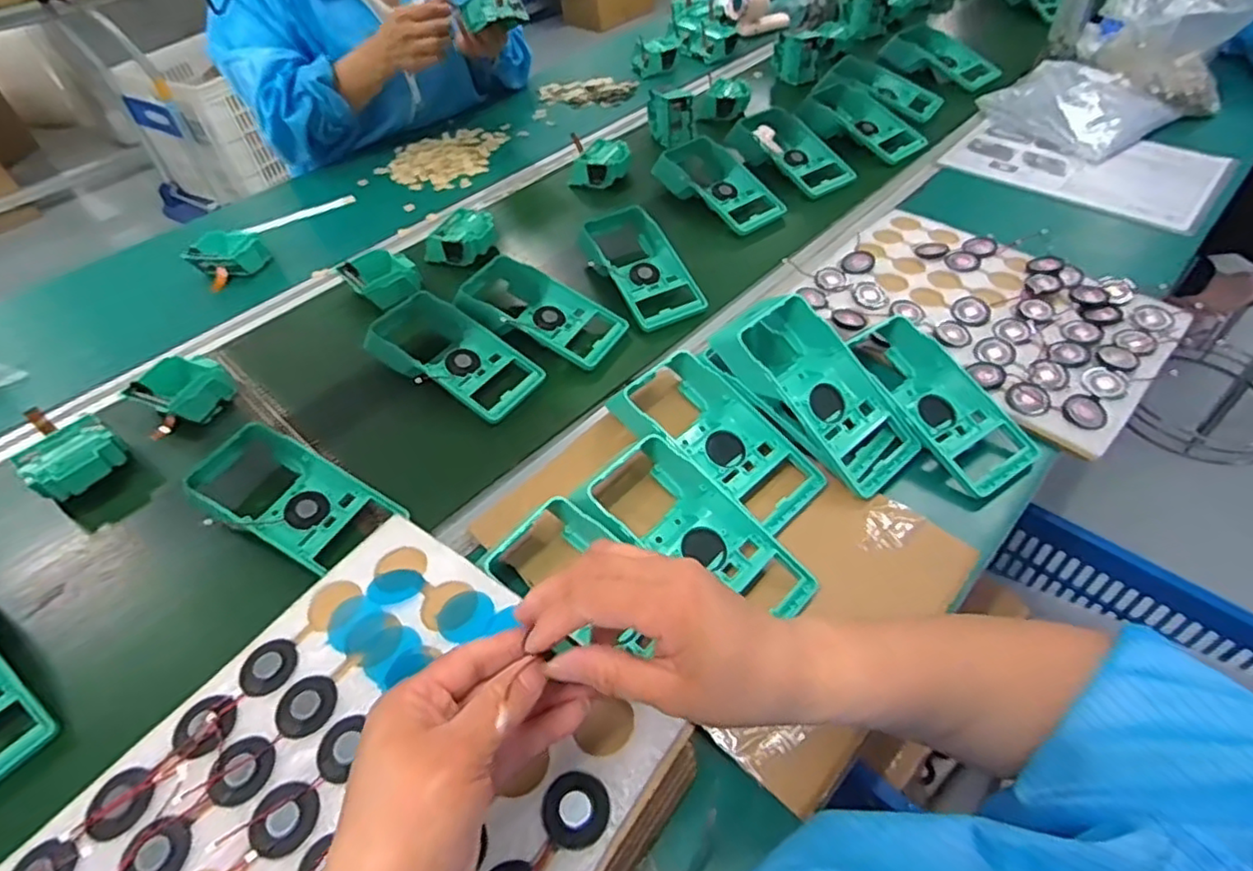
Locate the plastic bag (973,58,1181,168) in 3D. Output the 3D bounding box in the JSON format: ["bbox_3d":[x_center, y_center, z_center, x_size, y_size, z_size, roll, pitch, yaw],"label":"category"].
[{"bbox_3d":[0.618,-0.462,0.917,0.179,0.052,0.211,-33,54,-22],"label":"plastic bag"}]

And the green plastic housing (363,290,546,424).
[{"bbox_3d":[-0.173,-0.083,0.663,0.179,0.045,0.090,23,55,23],"label":"green plastic housing"}]

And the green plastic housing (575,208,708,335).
[{"bbox_3d":[0.014,-0.194,0.755,0.095,0.044,0.189,-23,51,-14],"label":"green plastic housing"}]

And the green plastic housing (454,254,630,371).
[{"bbox_3d":[-0.099,-0.133,0.704,0.190,0.046,0.096,22,55,22],"label":"green plastic housing"}]

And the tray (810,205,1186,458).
[{"bbox_3d":[0.363,-0.133,0.672,0.316,0.019,0.248,35,60,30],"label":"tray"}]

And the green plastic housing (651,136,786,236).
[{"bbox_3d":[0.124,-0.334,0.870,0.098,0.052,0.188,-30,53,-19],"label":"green plastic housing"}]

